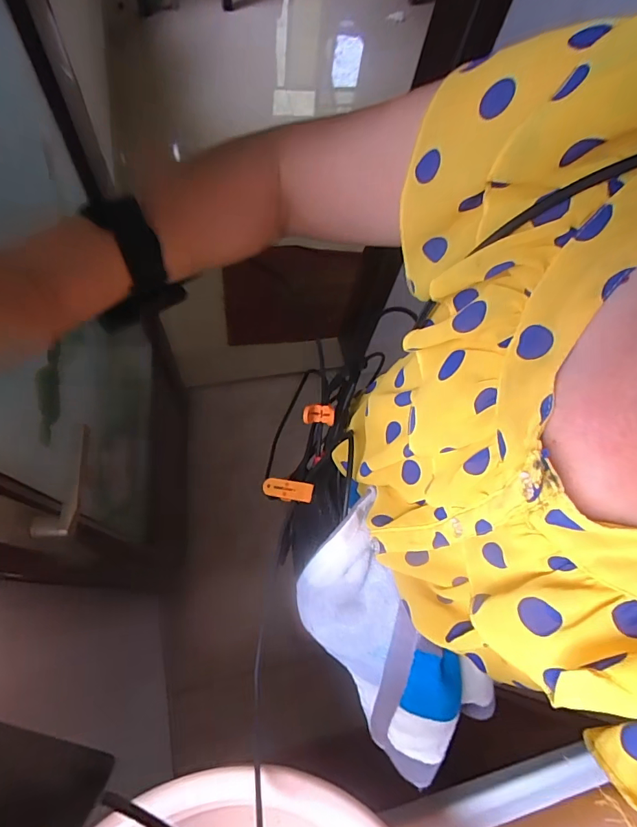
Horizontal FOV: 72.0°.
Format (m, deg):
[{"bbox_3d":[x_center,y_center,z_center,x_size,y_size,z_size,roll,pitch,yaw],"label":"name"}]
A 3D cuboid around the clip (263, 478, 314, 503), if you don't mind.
[{"bbox_3d":[-0.032,0.078,0.451,0.052,0.012,0.021,10,65,5],"label":"clip"}]

